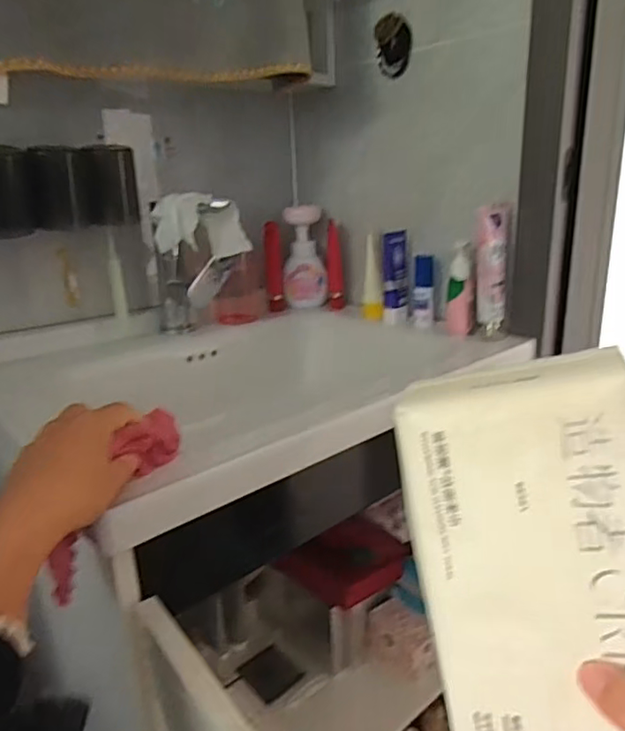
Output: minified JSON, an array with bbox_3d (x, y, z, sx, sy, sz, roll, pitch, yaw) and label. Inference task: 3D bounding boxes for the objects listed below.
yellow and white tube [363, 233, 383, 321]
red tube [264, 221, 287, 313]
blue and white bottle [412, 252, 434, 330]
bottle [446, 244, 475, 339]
[{"bbox_3d":[0.095,-0.139,0.905,0.030,0.128,0.049,-1,18,4],"label":"yellow and white tube"},{"bbox_3d":[-0.067,-0.173,1.010,0.028,0.153,0.034,-2,18,0],"label":"red tube"},{"bbox_3d":[0.168,-0.111,0.860,0.032,0.108,0.026,1,19,11],"label":"blue and white bottle"},{"bbox_3d":[0.206,-0.107,0.792,0.036,0.124,0.034,1,18,9],"label":"bottle"}]

